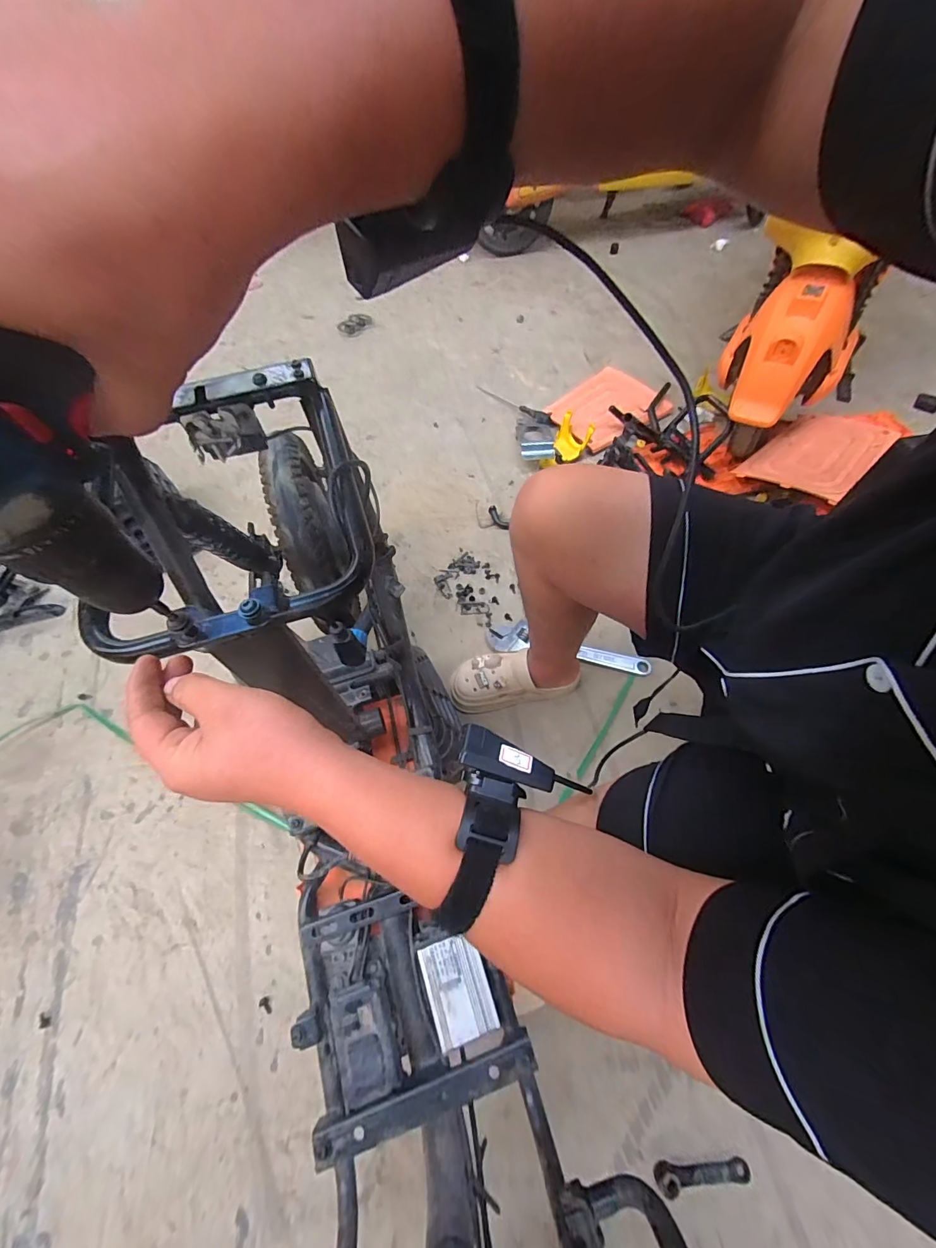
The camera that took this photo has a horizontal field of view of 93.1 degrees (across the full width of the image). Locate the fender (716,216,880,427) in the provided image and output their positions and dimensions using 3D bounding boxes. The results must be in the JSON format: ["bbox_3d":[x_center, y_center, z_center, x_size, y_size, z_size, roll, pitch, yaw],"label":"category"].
[{"bbox_3d":[0.741,-0.627,1.043,0.269,0.212,0.302,32,67,18],"label":"fender"}]

